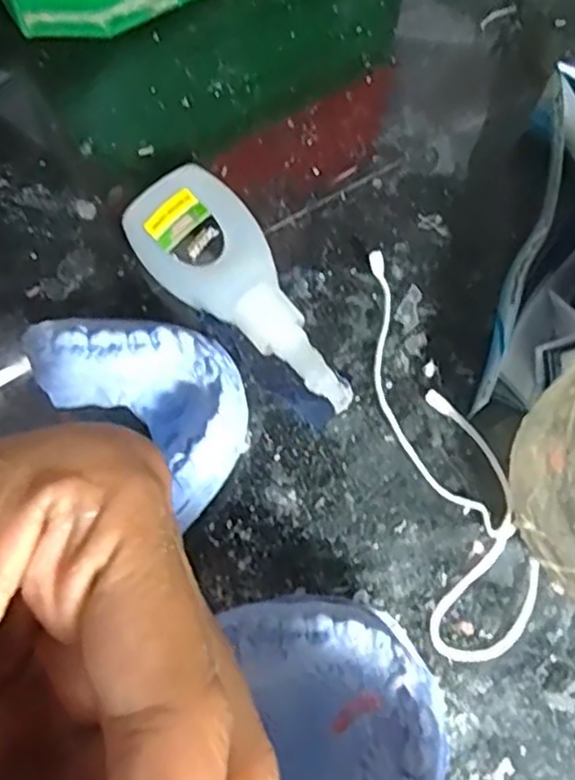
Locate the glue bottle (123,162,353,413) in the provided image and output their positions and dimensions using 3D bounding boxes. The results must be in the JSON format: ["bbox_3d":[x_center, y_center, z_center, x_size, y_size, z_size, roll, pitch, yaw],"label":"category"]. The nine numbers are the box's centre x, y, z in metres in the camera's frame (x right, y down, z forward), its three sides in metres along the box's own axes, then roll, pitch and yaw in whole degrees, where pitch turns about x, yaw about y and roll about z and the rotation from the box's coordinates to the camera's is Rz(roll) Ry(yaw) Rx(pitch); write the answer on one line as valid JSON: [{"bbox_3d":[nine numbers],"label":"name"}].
[{"bbox_3d":[-0.014,-0.027,0.217,0.034,0.020,0.088,-36,77,-11],"label":"glue bottle"}]

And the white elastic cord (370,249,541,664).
[{"bbox_3d":[0.047,0.015,0.212,0.033,0.006,0.125,-10,74,-4],"label":"white elastic cord"}]

